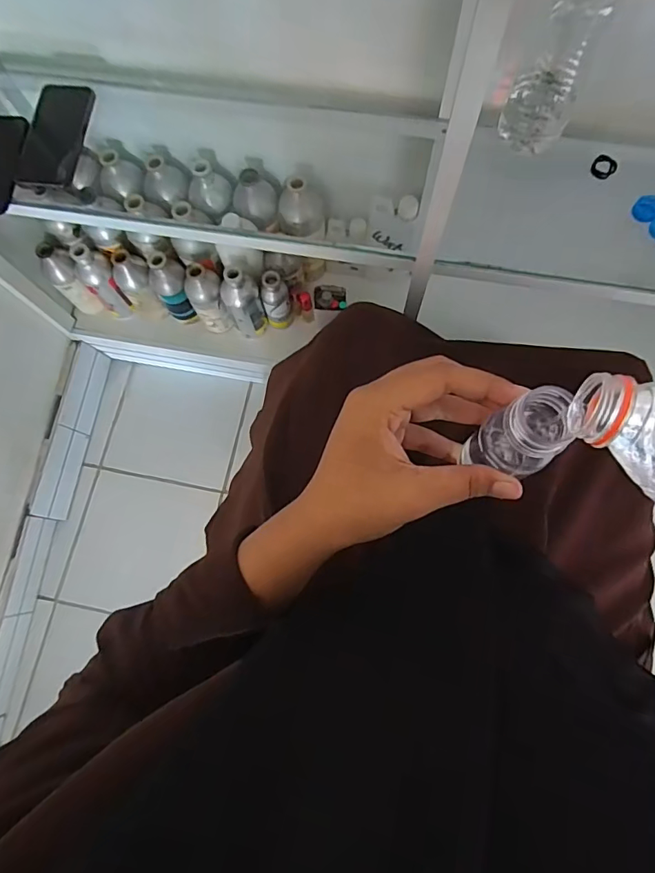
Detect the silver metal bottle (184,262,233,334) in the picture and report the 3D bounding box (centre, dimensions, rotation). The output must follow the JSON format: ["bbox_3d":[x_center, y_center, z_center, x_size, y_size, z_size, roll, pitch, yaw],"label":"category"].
[{"bbox_3d":[-0.233,-0.265,0.942,0.065,0.163,0.060,0,75,2],"label":"silver metal bottle"}]

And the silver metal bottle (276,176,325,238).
[{"bbox_3d":[-0.048,-0.415,0.866,0.086,0.102,0.067,-10,75,-1],"label":"silver metal bottle"}]

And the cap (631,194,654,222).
[{"bbox_3d":[0.408,-0.291,0.610,0.032,0.019,0.026,34,79,10],"label":"cap"}]

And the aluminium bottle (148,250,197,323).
[{"bbox_3d":[-0.304,-0.289,0.943,0.064,0.159,0.068,0,75,2],"label":"aluminium bottle"}]

